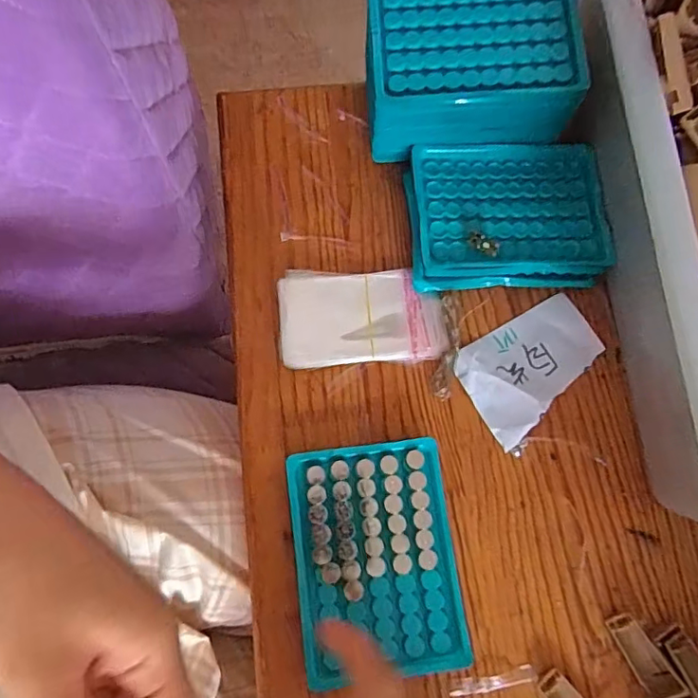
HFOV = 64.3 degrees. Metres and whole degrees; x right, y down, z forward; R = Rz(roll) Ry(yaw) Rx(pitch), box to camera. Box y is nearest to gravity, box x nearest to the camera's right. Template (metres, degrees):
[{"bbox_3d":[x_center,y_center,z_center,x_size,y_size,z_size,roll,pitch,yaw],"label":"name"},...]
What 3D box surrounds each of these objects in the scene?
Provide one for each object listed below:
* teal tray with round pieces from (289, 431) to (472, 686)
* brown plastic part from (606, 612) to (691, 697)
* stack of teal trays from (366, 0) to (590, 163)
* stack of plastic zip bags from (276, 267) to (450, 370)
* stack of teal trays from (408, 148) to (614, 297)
[{"bbox_3d":[0.016,0.126,0.338,0.094,0.014,0.129,-7,77,-3],"label":"teal tray with round pieces"},{"bbox_3d":[0.175,0.183,0.330,0.019,0.014,0.050,-27,79,-8],"label":"brown plastic part"},{"bbox_3d":[0.078,-0.191,0.386,0.133,0.084,0.097,-3,77,-3],"label":"stack of teal trays"},{"bbox_3d":[0.009,-0.022,0.378,0.110,0.006,0.065,-3,77,-3],"label":"stack of plastic zip bags"},{"bbox_3d":[0.110,-0.093,0.390,0.135,0.027,0.099,-3,77,-2],"label":"stack of teal trays"}]

